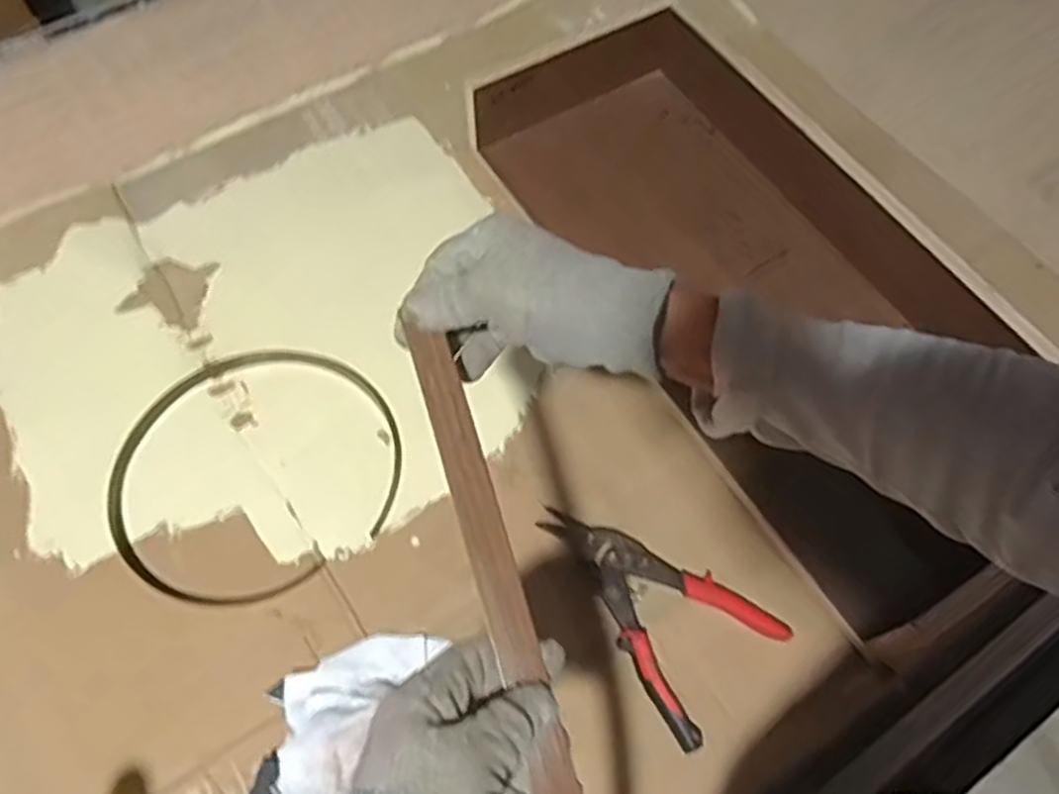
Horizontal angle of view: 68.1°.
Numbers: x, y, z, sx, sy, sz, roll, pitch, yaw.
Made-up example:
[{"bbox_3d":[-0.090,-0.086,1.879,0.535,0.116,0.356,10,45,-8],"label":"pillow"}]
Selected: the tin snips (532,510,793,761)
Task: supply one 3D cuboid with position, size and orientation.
[{"bbox_3d":[0.104,0.181,0.713,0.136,0.024,0.224,-42,73,-19],"label":"tin snips"}]

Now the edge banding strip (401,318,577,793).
[{"bbox_3d":[-0.002,0.152,0.398,0.027,0.044,0.401,-14,82,-9],"label":"edge banding strip"}]

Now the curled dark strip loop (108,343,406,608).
[{"bbox_3d":[-0.272,0.066,0.775,0.268,0.009,0.247,1,65,-2],"label":"curled dark strip loop"}]

